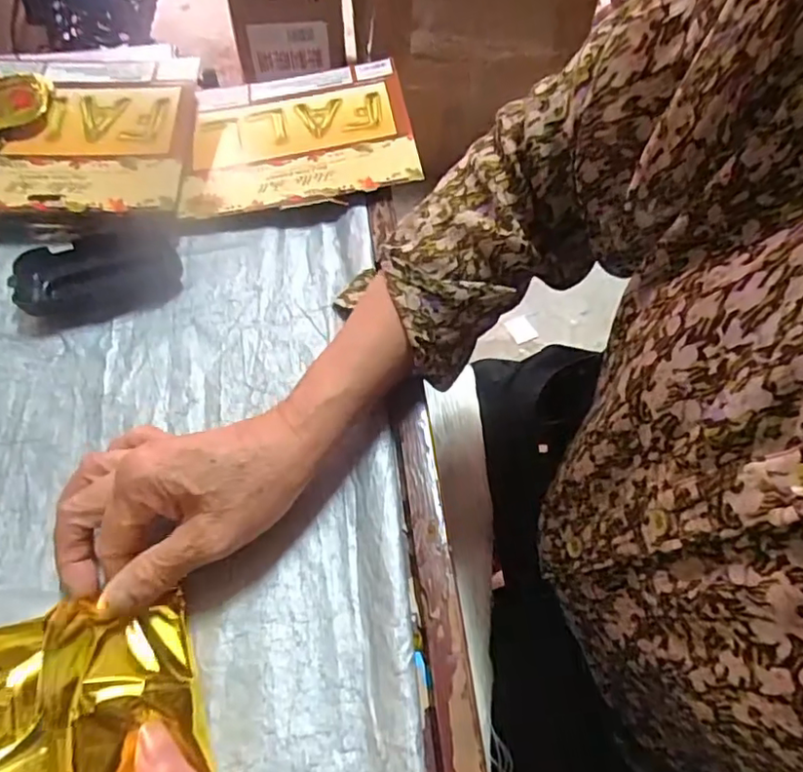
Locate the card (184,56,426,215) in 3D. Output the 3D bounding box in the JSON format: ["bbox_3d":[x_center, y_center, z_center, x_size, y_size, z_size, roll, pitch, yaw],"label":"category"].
[{"bbox_3d":[-0.085,-0.211,0.495,0.181,0.010,0.154,-11,61,-1],"label":"card"}]

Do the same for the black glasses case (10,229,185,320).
[{"bbox_3d":[-0.218,-0.082,0.430,0.106,0.027,0.059,-7,59,-6],"label":"black glasses case"}]

